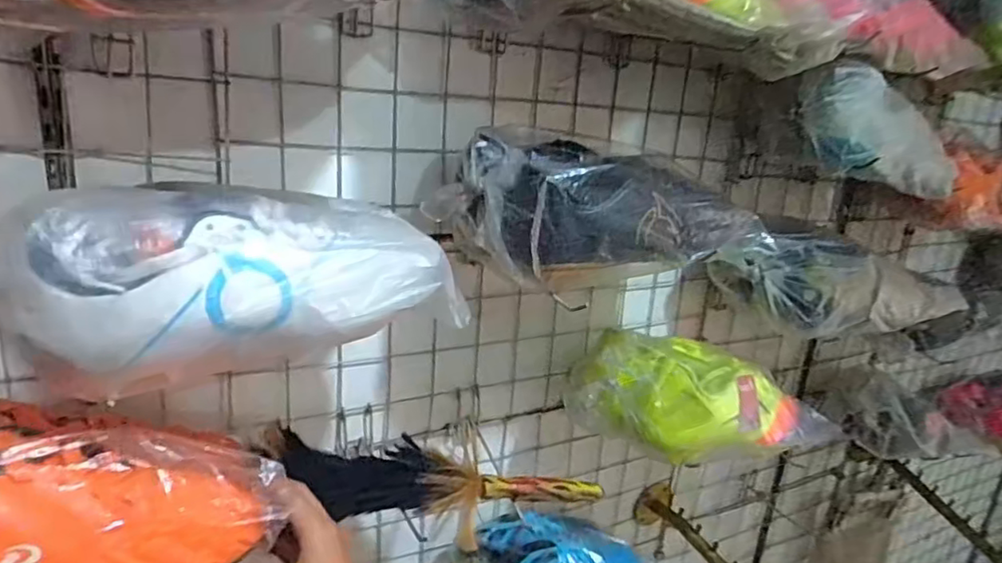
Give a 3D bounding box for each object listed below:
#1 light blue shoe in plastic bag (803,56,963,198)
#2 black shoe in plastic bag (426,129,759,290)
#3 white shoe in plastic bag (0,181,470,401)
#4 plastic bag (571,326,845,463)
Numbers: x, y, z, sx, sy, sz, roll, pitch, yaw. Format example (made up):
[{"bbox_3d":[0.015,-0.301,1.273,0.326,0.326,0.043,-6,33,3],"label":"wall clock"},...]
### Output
[{"bbox_3d":[0.408,-0.144,0.662,0.243,0.092,0.057,17,10,-29],"label":"light blue shoe in plastic bag"},{"bbox_3d":[0.087,-0.064,0.546,0.283,0.103,0.096,0,18,-21],"label":"black shoe in plastic bag"},{"bbox_3d":[-0.151,0.000,0.382,0.247,0.103,0.077,-2,19,-27],"label":"white shoe in plastic bag"},{"bbox_3d":[0.229,0.115,0.668,0.291,0.112,0.096,-1,18,-22],"label":"plastic bag"}]

